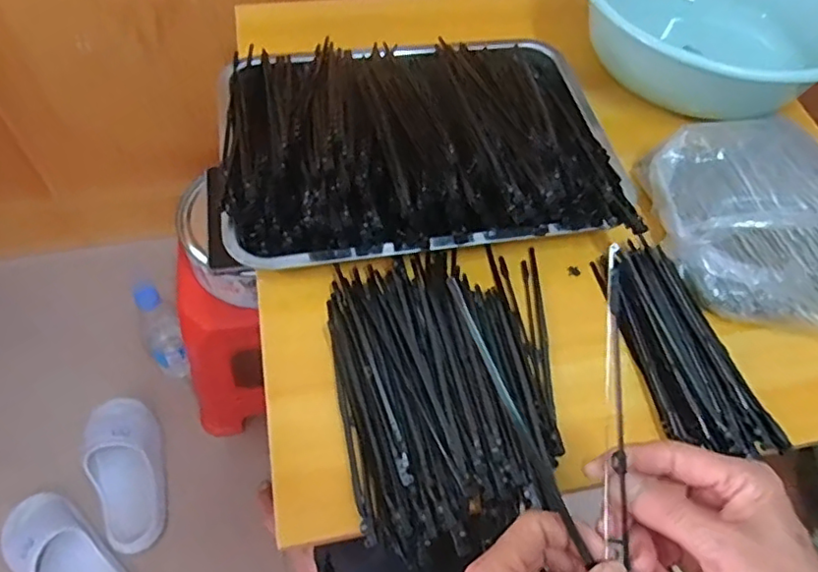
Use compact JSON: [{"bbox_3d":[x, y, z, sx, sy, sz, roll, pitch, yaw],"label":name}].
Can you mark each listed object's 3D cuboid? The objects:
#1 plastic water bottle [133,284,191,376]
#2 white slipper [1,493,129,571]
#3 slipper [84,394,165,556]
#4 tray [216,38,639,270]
[{"bbox_3d":[-0.369,0.070,0.896,0.055,0.174,0.063,-26,63,-19],"label":"plastic water bottle"},{"bbox_3d":[-0.460,0.371,0.816,0.228,0.056,0.098,32,61,15],"label":"white slipper"},{"bbox_3d":[-0.411,0.266,0.873,0.099,0.056,0.220,-12,60,-12],"label":"slipper"},{"bbox_3d":[0.008,-0.141,0.531,0.340,0.057,0.248,-8,57,-8],"label":"tray"}]

